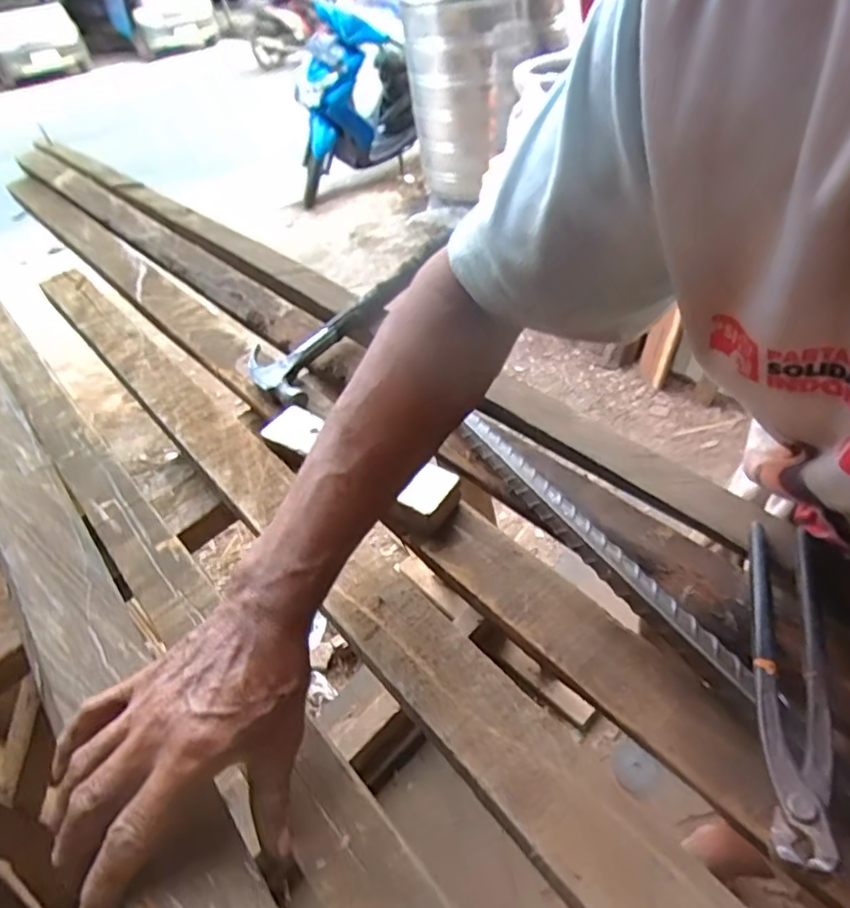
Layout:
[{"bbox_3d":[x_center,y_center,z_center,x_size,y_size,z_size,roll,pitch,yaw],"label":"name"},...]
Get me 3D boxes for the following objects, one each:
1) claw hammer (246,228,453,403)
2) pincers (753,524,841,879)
[{"bbox_3d":[-0.079,-0.181,0.700,0.308,0.027,0.107,-44,52,-17],"label":"claw hammer"},{"bbox_3d":[0.223,0.129,0.354,0.039,0.014,0.215,10,45,18],"label":"pincers"}]

